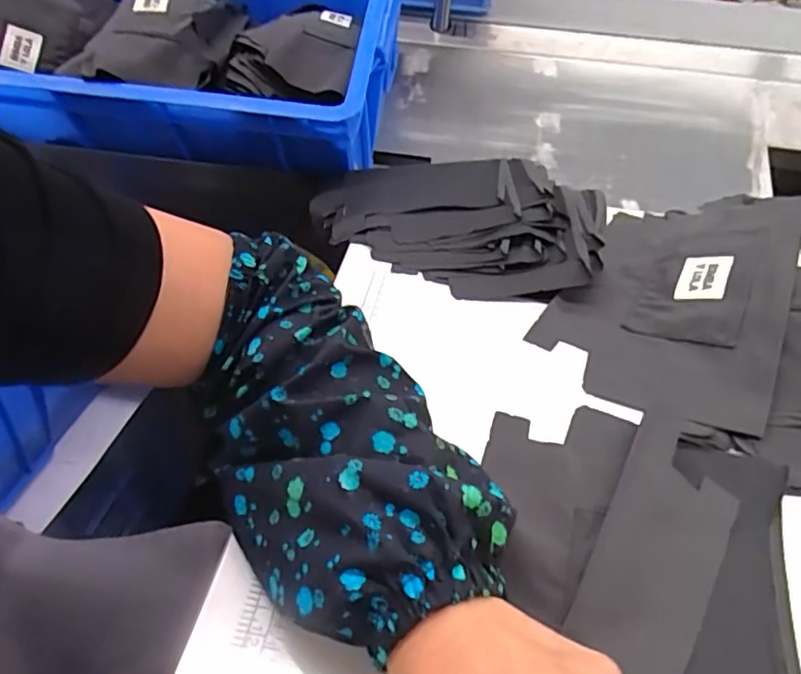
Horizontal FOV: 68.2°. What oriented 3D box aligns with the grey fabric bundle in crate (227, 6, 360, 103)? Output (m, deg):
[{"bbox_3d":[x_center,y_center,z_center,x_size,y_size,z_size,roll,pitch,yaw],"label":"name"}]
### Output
[{"bbox_3d":[-0.112,-0.318,0.670,0.129,0.054,0.182,6,41,3],"label":"grey fabric bundle in crate"}]

